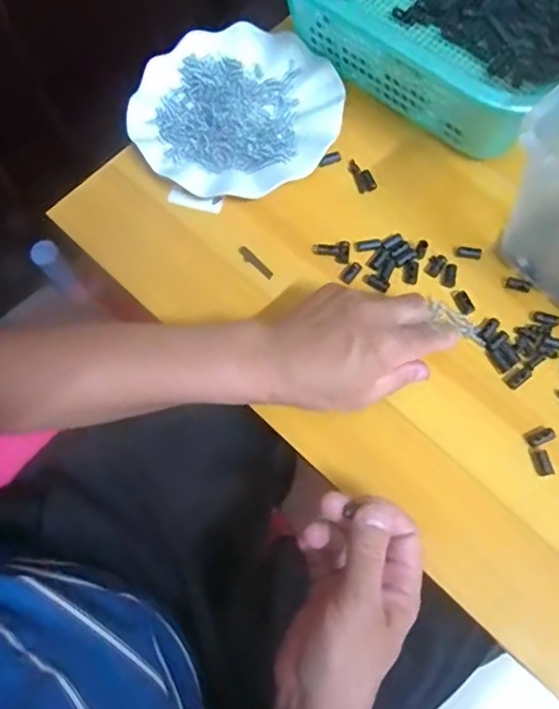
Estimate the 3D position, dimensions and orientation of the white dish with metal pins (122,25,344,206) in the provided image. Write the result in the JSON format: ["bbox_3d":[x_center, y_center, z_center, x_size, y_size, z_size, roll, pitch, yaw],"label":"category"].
[{"bbox_3d":[-0.037,-0.219,0.506,0.176,0.020,0.174,0,71,1],"label":"white dish with metal pins"}]

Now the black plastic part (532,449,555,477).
[{"bbox_3d":[0.191,0.079,0.408,0.012,0.004,0.019,-12,71,-3],"label":"black plastic part"}]

